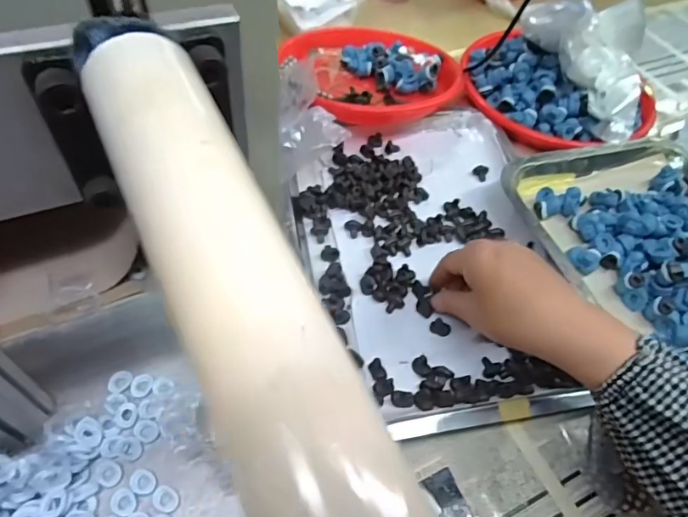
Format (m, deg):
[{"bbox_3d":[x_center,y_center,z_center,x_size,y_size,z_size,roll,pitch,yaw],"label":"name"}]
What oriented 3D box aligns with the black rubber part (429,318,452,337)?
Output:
[{"bbox_3d":[0.082,0.057,0.409,0.018,0.013,0.010,22,54,12],"label":"black rubber part"}]

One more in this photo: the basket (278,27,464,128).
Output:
[{"bbox_3d":[0.025,-0.220,0.577,0.194,0.044,0.178,3,54,-4],"label":"basket"}]

